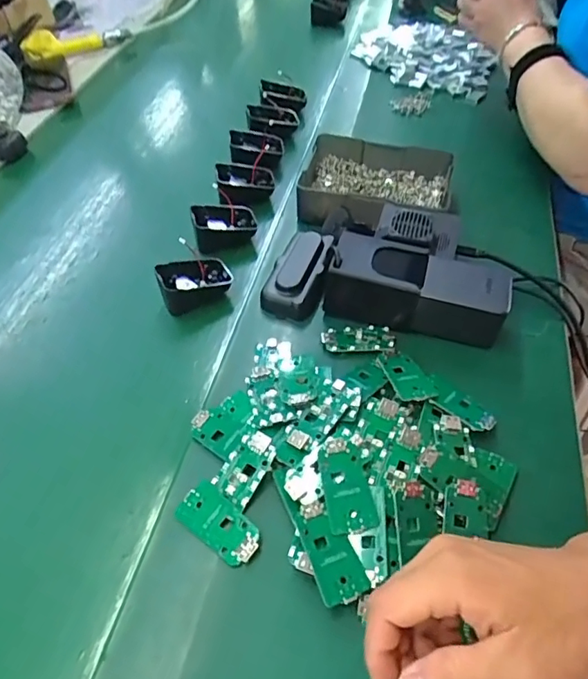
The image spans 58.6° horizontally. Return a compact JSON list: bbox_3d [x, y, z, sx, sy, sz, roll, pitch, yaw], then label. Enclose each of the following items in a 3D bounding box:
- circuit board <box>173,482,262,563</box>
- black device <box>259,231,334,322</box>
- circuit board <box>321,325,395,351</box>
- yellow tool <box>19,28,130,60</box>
[{"bbox_3d":[-0.052,0.128,0.364,0.063,0.006,0.031,29,57,26],"label":"circuit board"},{"bbox_3d":[0.005,-0.068,0.514,0.053,0.029,0.102,11,51,13],"label":"black device"},{"bbox_3d":[0.057,-0.003,0.470,0.063,0.007,0.029,-4,49,1],"label":"circuit board"},{"bbox_3d":[-0.380,-0.525,0.924,0.181,0.043,0.040,-26,53,-18],"label":"yellow tool"}]

